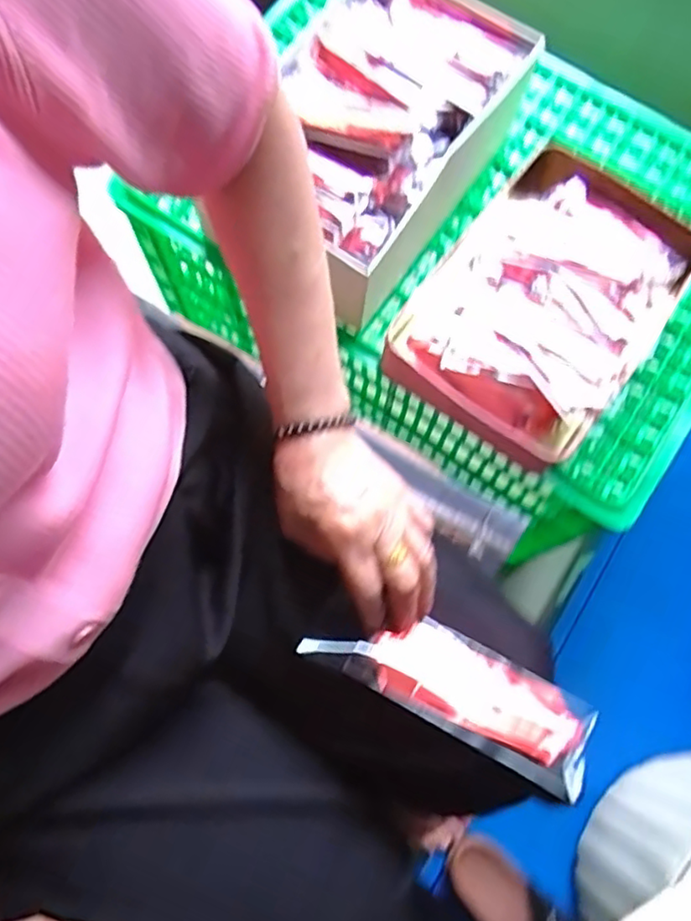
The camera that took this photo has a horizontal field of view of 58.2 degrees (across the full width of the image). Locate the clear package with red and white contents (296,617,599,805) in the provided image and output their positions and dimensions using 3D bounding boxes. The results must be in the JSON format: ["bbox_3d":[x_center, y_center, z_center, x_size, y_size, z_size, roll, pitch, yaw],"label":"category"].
[{"bbox_3d":[0.065,0.141,0.389,0.177,0.019,0.061,23,75,7],"label":"clear package with red and white contents"}]

